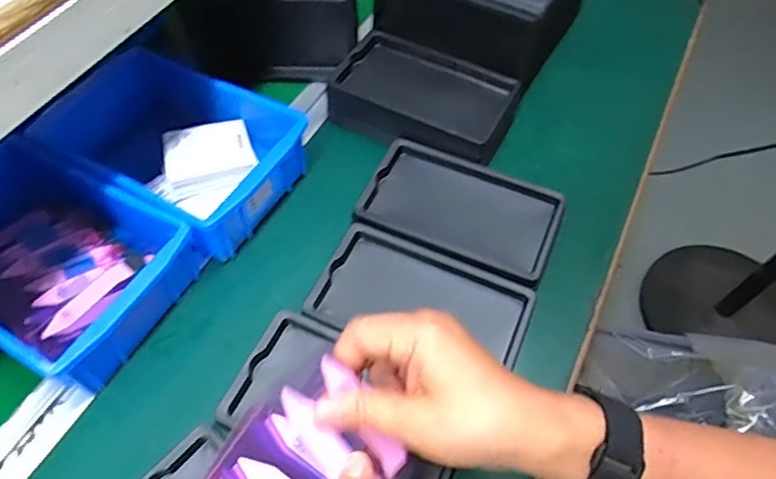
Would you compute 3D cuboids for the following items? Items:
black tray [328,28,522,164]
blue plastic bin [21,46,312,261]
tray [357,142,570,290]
[{"bbox_3d":[0.033,-0.135,0.538,0.162,0.033,0.099,26,59,17],"label":"black tray"},{"bbox_3d":[-0.172,-0.073,0.496,0.177,0.077,0.140,27,59,18],"label":"blue plastic bin"},{"bbox_3d":[0.063,-0.027,0.490,0.157,0.021,0.098,21,58,14],"label":"tray"}]

